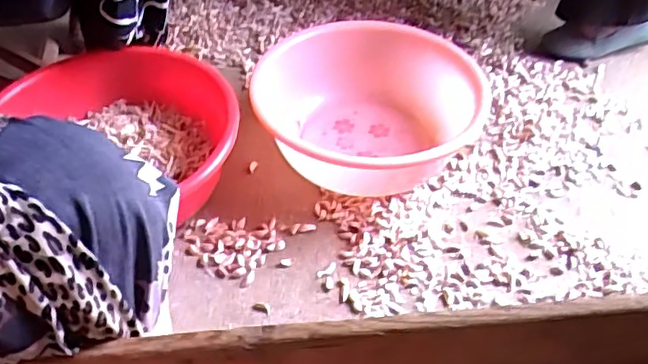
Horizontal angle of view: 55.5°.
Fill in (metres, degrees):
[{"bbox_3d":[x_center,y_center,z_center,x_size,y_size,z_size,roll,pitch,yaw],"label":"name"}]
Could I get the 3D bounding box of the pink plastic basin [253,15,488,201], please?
[{"bbox_3d":[0.070,-0.117,0.992,0.325,0.130,0.350,0,47,0],"label":"pink plastic basin"}]

